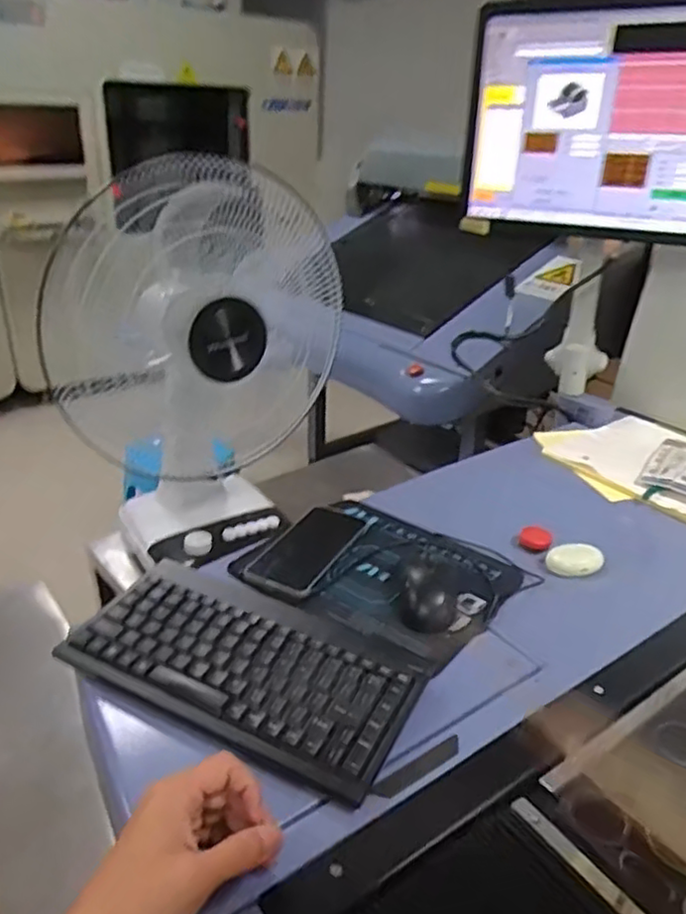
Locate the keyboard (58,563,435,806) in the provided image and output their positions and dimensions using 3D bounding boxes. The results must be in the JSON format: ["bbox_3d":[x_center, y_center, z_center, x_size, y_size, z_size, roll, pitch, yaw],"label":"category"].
[{"bbox_3d":[-0.082,0.175,0.581,0.289,0.030,0.149,16,31,25],"label":"keyboard"}]

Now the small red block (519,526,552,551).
[{"bbox_3d":[0.239,0.100,0.837,0.037,0.017,0.029,11,30,17],"label":"small red block"}]

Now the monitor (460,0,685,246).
[{"bbox_3d":[0.356,-0.474,0.958,0.363,0.297,0.045,16,30,25],"label":"monitor"}]

